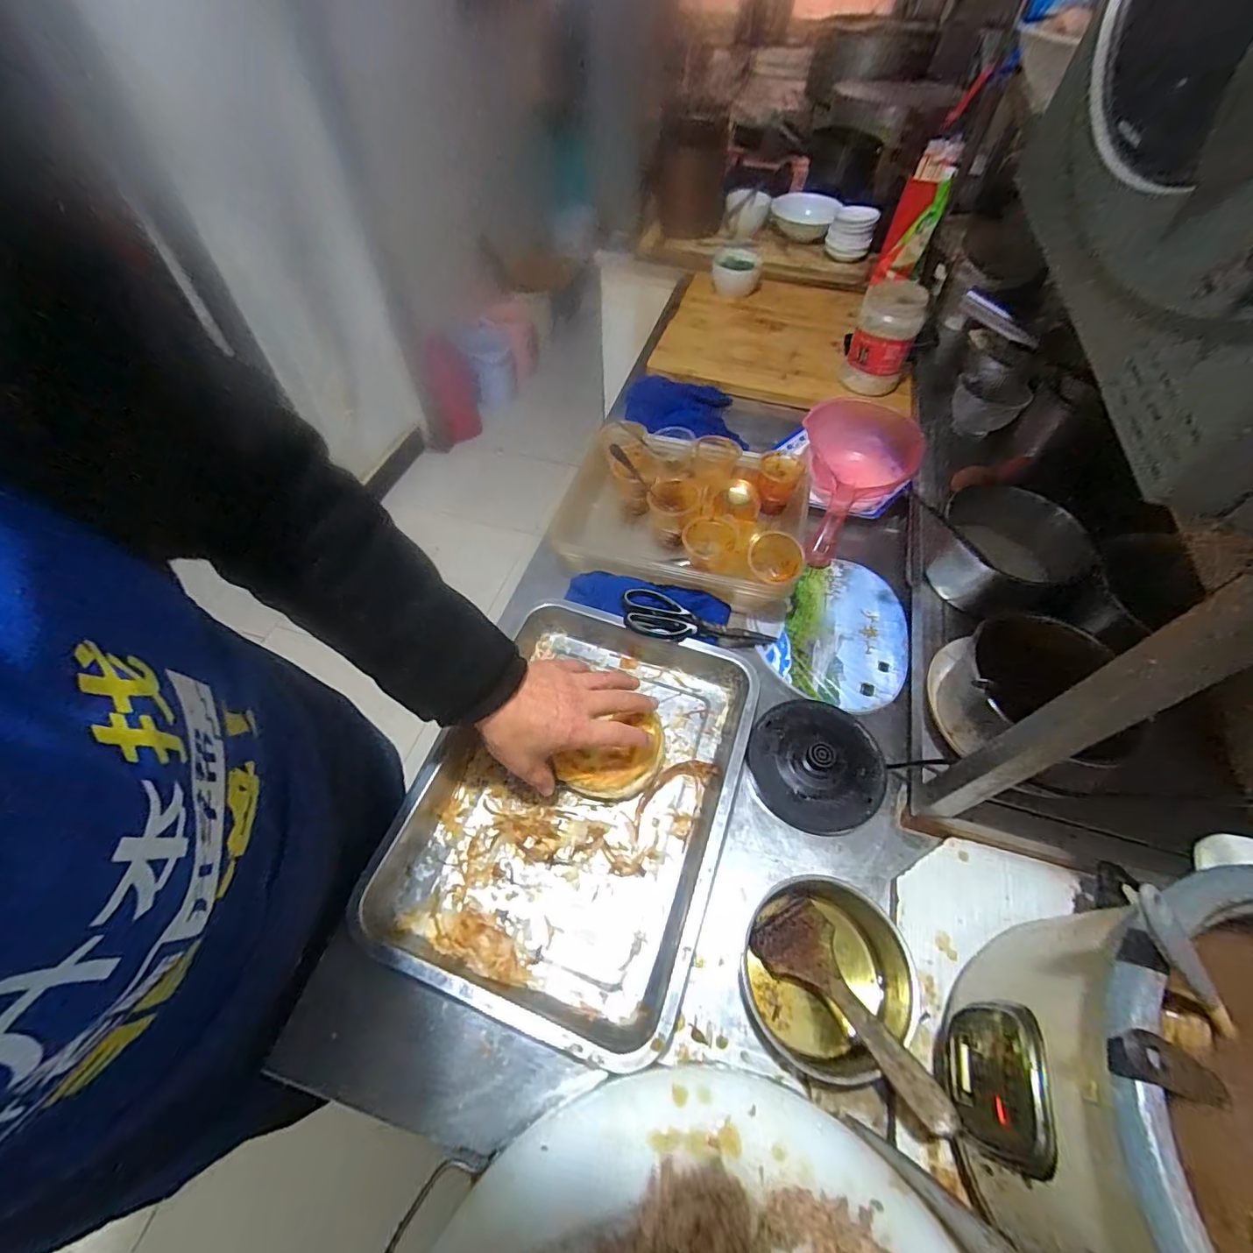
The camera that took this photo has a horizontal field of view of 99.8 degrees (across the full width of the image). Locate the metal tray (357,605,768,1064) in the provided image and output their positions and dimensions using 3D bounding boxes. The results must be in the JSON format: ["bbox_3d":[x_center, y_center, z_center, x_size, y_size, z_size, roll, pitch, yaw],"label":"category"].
[{"bbox_3d":[-0.054,0.170,0.530,0.300,0.048,0.414,18,57,11],"label":"metal tray"}]

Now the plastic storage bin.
[{"bbox_3d":[0.078,-0.156,0.711,0.307,0.093,0.241,12,56,7],"label":"plastic storage bin"}]

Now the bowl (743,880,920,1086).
[{"bbox_3d":[0.164,0.293,0.446,0.137,0.055,0.141,29,60,17],"label":"bowl"}]

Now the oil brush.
[{"bbox_3d":[0.178,0.304,0.423,0.067,0.025,0.171,-26,35,-18],"label":"oil brush"}]

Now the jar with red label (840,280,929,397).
[{"bbox_3d":[0.429,-0.487,0.886,0.097,0.147,0.097,19,58,12],"label":"jar with red label"}]

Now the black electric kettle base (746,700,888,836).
[{"bbox_3d":[0.205,0.142,0.563,0.135,0.022,0.147,1,56,-1],"label":"black electric kettle base"}]

